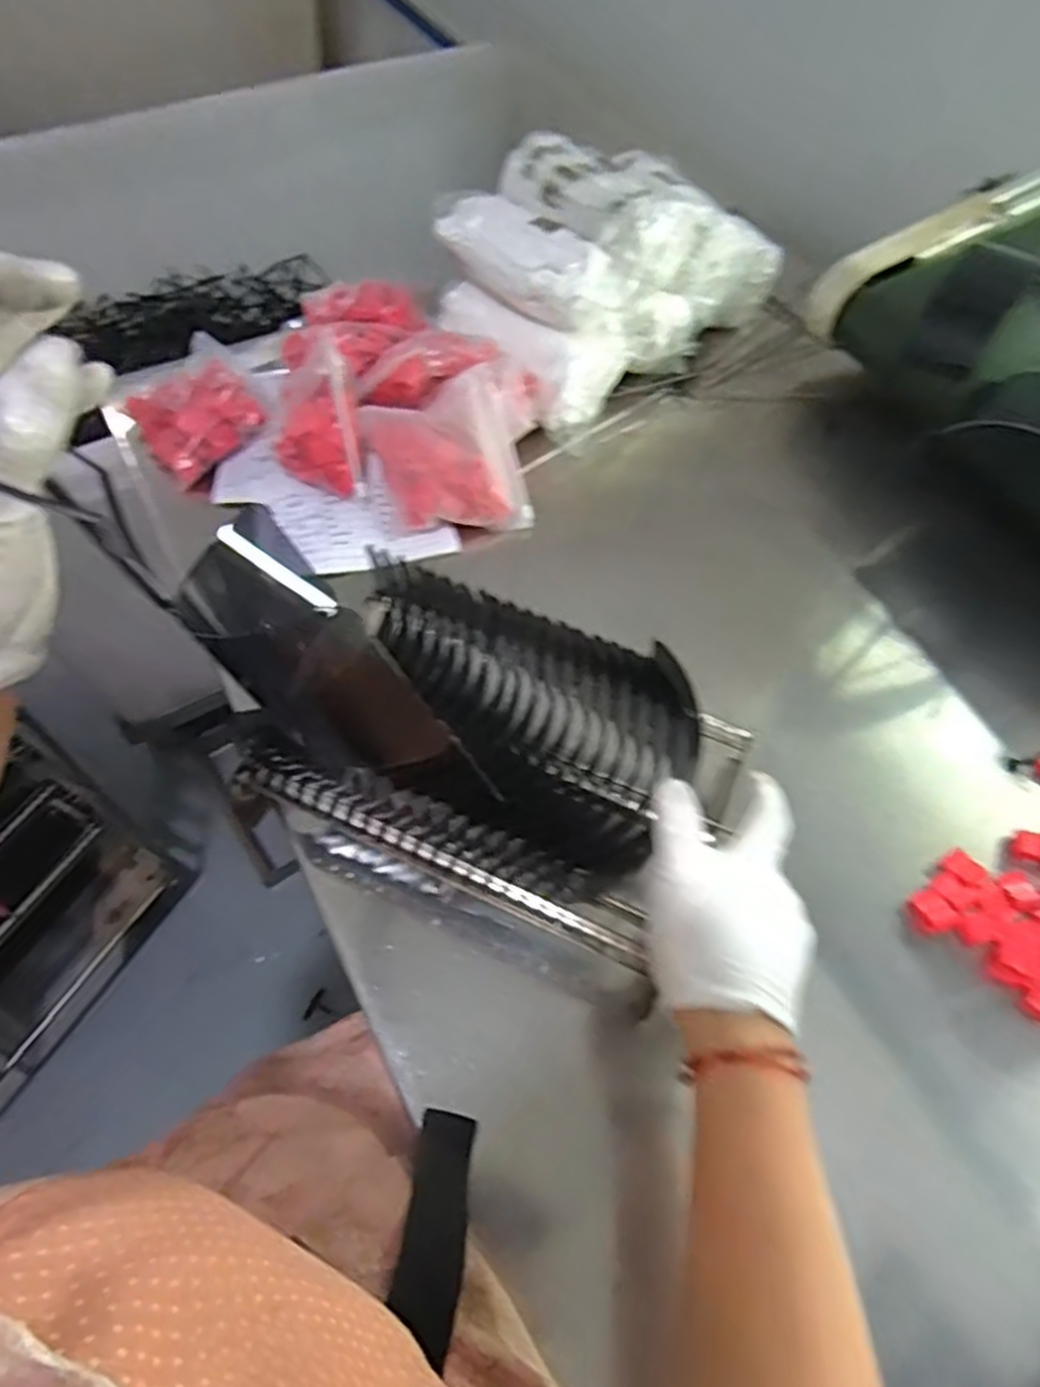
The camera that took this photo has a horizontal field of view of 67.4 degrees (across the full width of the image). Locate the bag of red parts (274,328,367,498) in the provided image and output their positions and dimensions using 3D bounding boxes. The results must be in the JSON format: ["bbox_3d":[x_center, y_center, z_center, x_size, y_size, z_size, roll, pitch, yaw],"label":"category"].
[{"bbox_3d":[-0.181,-0.239,0.683,0.076,0.099,0.091,-9,59,-9],"label":"bag of red parts"}]

